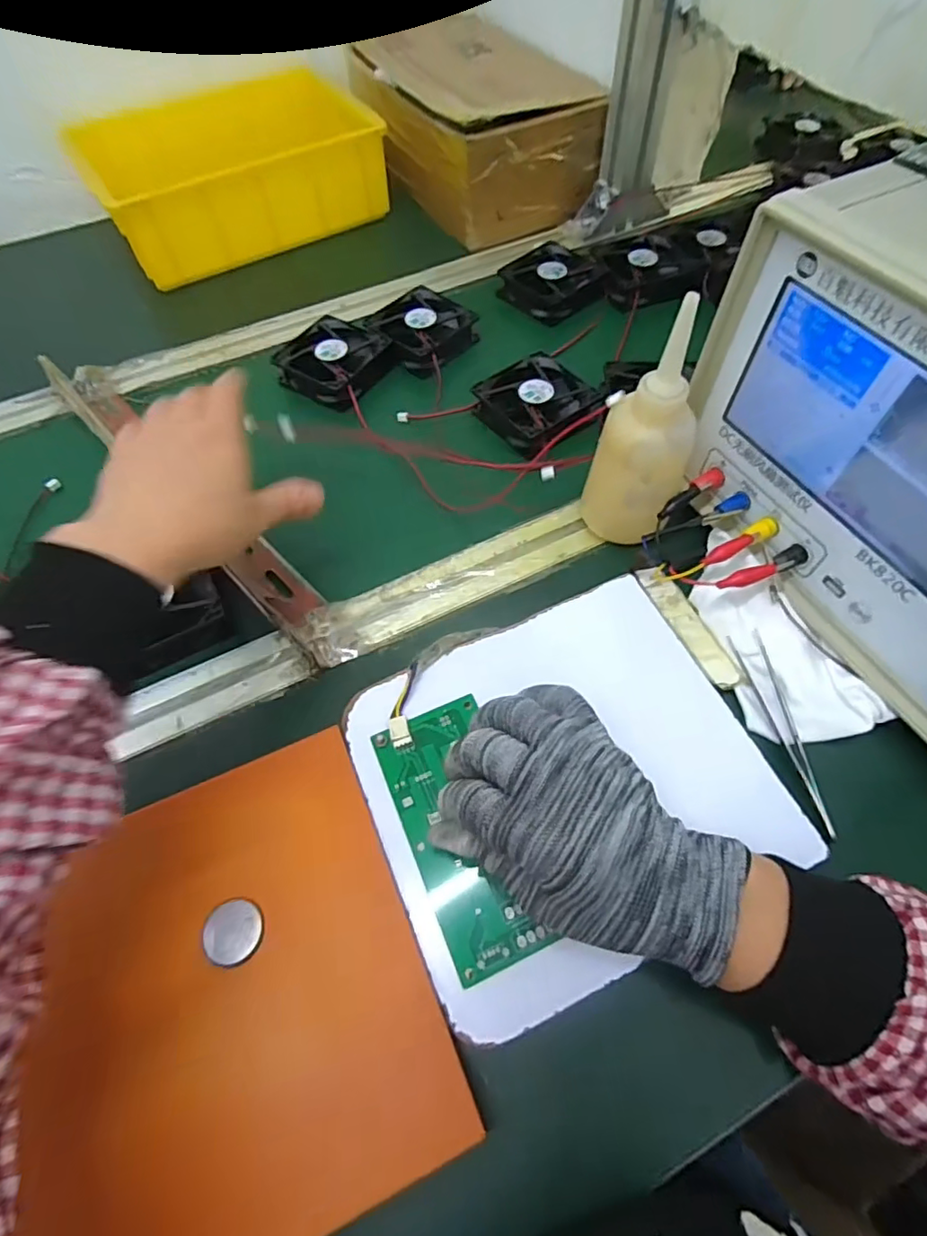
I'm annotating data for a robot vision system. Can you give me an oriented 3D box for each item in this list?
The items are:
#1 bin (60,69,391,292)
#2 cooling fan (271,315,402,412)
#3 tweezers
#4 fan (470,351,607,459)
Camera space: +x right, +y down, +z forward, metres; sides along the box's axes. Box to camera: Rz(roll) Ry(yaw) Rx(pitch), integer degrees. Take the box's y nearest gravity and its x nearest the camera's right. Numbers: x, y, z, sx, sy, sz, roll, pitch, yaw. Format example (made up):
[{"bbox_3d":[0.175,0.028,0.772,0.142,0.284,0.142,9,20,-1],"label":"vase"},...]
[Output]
[{"bbox_3d":[-0.250,-0.490,0.622,0.289,0.094,0.204,-25,62,-11],"label":"bin"},{"bbox_3d":[-0.115,-0.233,0.515,0.081,0.020,0.089,28,65,18],"label":"cooling fan"},{"bbox_3d":[0.190,0.062,0.334,0.018,0.007,0.121,-12,60,-4],"label":"tweezers"},{"bbox_3d":[0.064,-0.181,0.484,0.084,0.028,0.082,-37,65,-17],"label":"fan"}]

